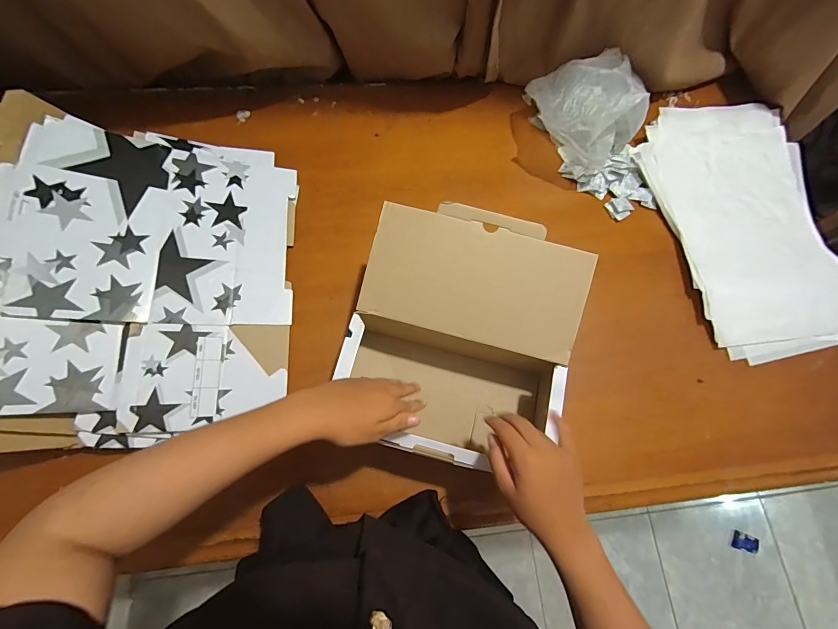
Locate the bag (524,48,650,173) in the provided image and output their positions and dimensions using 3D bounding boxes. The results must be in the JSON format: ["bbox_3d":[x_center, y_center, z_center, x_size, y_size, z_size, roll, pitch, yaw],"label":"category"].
[{"bbox_3d":[0.280,-0.347,0.639,0.167,0.139,0.175,-26,71,-10],"label":"bag"}]

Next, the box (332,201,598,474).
[{"bbox_3d":[0.055,0.025,0.499,0.270,0.146,0.275,15,77,4],"label":"box"}]

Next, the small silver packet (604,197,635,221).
[{"bbox_3d":[0.357,-0.190,0.657,0.044,0.006,0.041,-28,71,-11],"label":"small silver packet"}]

